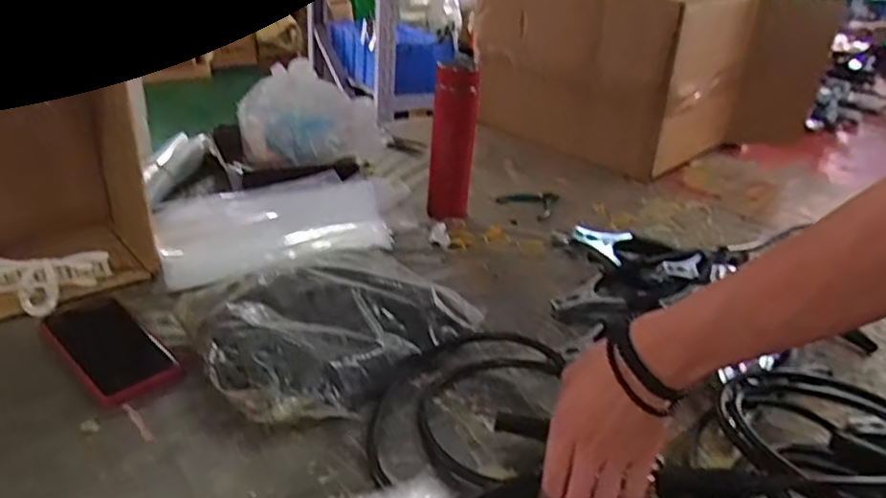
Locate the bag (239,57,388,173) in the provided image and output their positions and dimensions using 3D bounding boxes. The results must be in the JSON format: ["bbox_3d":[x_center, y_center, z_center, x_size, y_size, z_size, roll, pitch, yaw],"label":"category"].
[{"bbox_3d":[-0.212,-0.208,1.010,0.195,0.134,0.152,25,33,36],"label":"bag"}]

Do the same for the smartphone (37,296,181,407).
[{"bbox_3d":[-0.338,0.099,0.633,0.181,0.007,0.077,26,33,36],"label":"smartphone"}]

